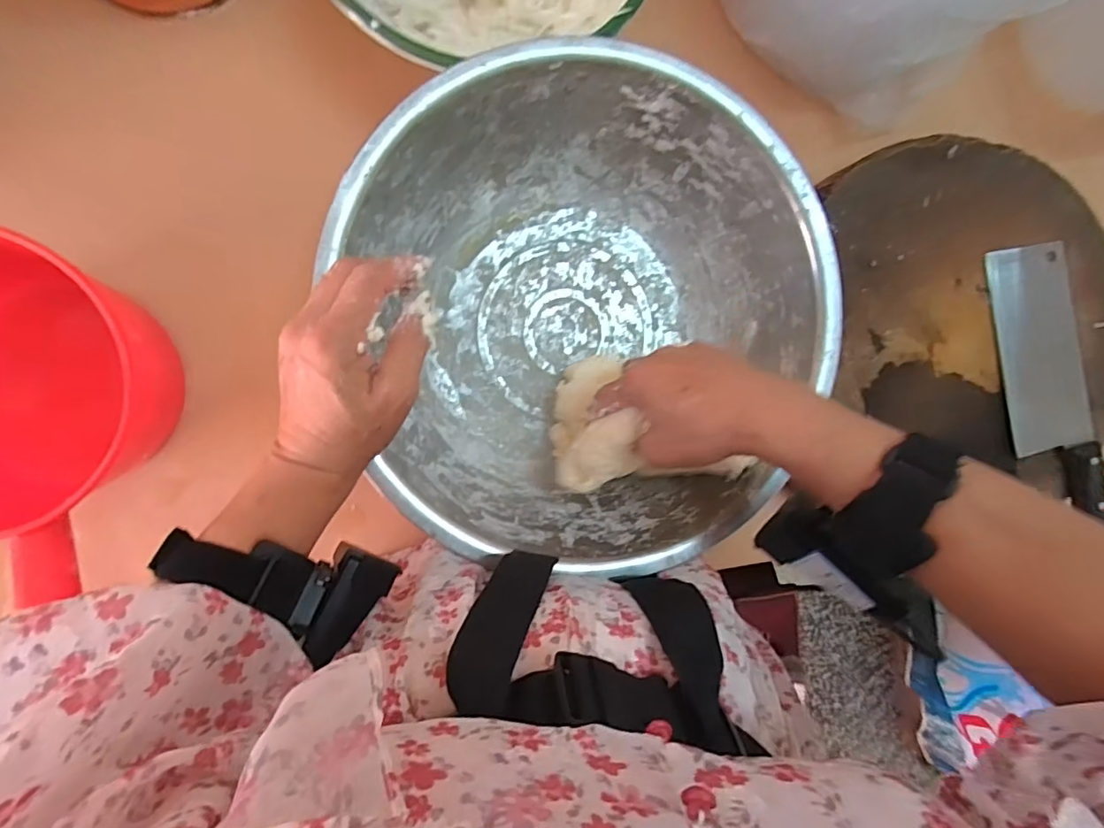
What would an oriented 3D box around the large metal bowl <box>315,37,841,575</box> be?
[{"bbox_3d":[0.032,-0.069,0.397,0.313,0.111,0.326,-1,95,-7],"label":"large metal bowl"}]

